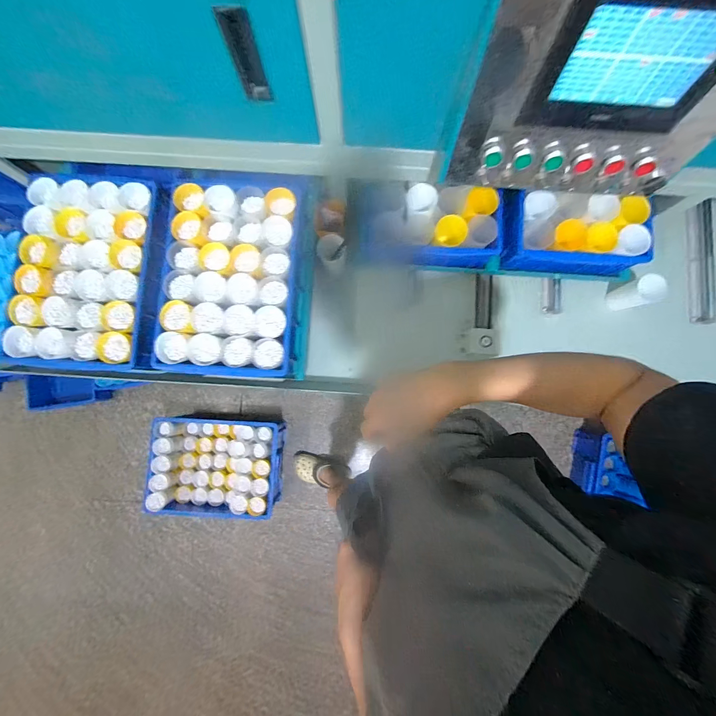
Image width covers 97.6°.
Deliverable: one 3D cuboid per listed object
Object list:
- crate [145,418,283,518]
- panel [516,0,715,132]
[{"bbox_3d":[-0.537,0.417,1.204,0.465,0.146,0.365,2,85,1],"label":"crate"},{"bbox_3d":[0.316,-0.333,0.365,0.199,0.143,0.039,5,85,1],"label":"panel"}]

